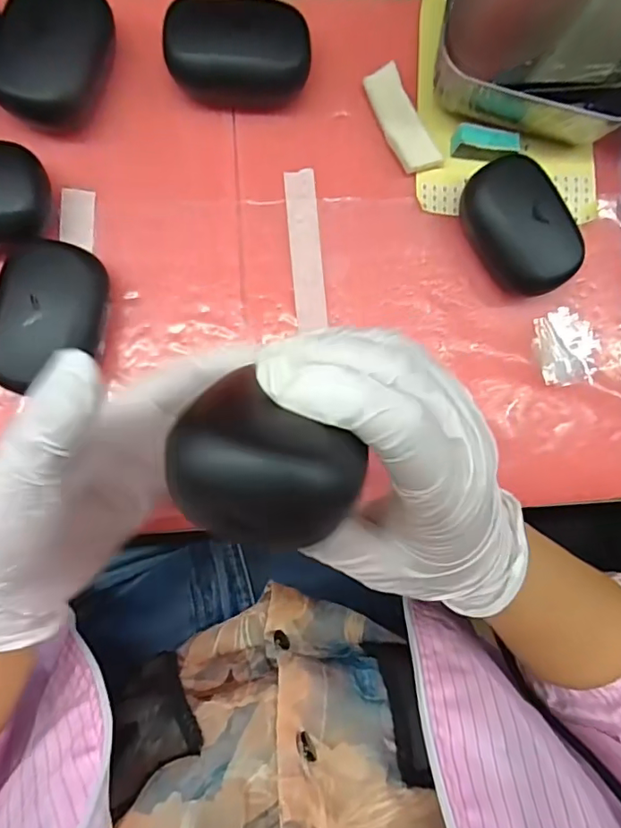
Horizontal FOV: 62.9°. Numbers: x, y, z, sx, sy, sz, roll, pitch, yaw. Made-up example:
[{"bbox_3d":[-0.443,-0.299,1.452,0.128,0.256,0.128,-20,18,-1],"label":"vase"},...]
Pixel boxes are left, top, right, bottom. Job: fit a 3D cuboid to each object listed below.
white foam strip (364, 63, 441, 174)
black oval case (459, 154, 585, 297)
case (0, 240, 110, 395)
[{"bbox_3d":[0.059,-0.189,0.328,0.028,0.010,0.069,-28,90,-6],"label":"white foam strip"},{"bbox_3d":[0.129,-0.115,0.318,0.055,0.032,0.083,-31,91,-6],"label":"black oval case"},{"bbox_3d":[-0.145,-0.052,0.286,0.054,0.037,0.081,16,86,-5],"label":"case"}]

